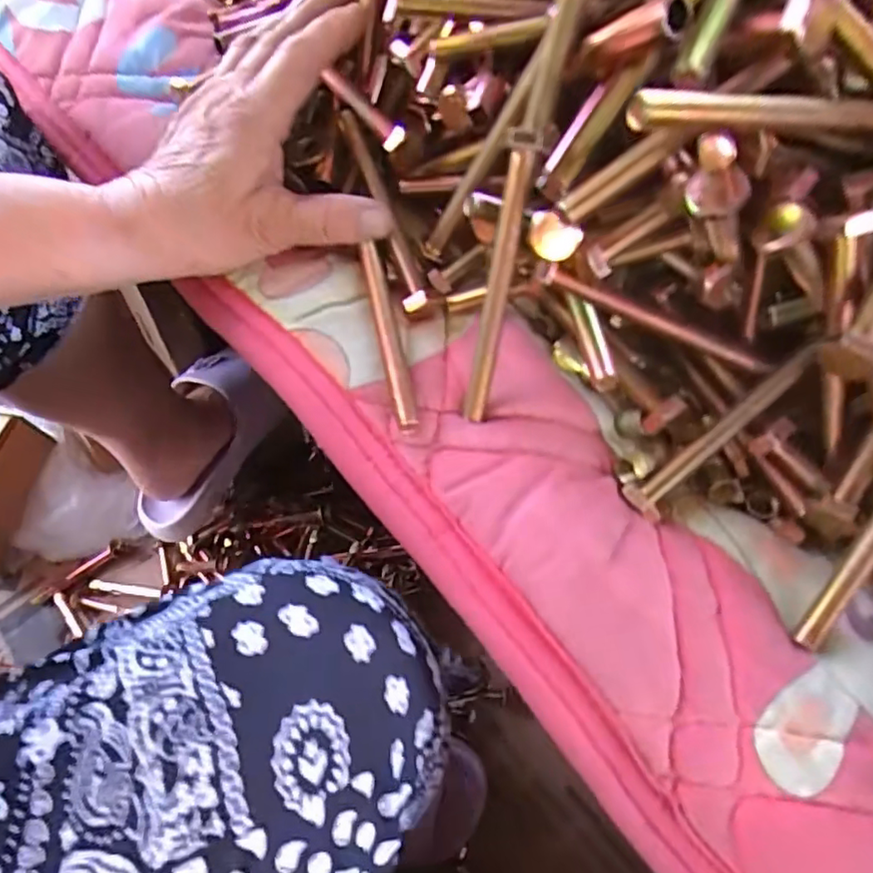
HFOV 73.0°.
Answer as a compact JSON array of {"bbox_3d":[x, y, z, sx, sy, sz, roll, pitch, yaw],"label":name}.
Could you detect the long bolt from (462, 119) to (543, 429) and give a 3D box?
[{"bbox_3d":[0.023,-0.056,0.219,0.009,0.103,0.009,11,24,5],"label":"long bolt"}]

